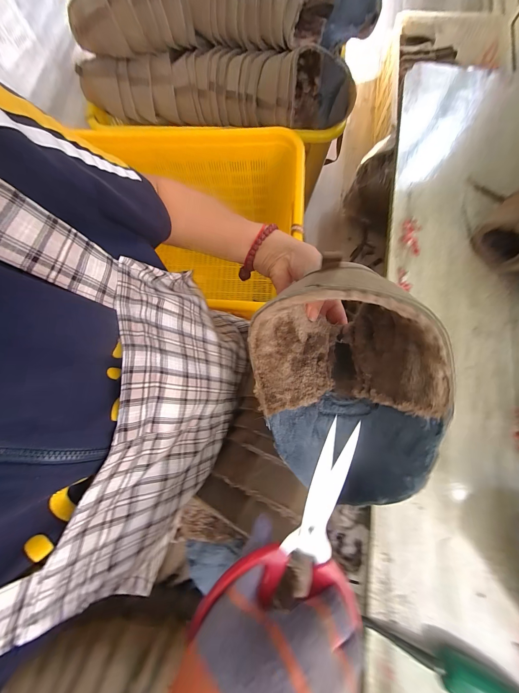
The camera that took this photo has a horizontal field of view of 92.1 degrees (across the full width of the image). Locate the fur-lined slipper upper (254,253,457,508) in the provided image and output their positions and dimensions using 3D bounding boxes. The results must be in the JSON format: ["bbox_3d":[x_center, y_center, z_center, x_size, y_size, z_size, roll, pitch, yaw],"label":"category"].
[{"bbox_3d":[0.075,0.048,0.226,0.143,0.109,0.188,-12,78,-1],"label":"fur-lined slipper upper"}]

